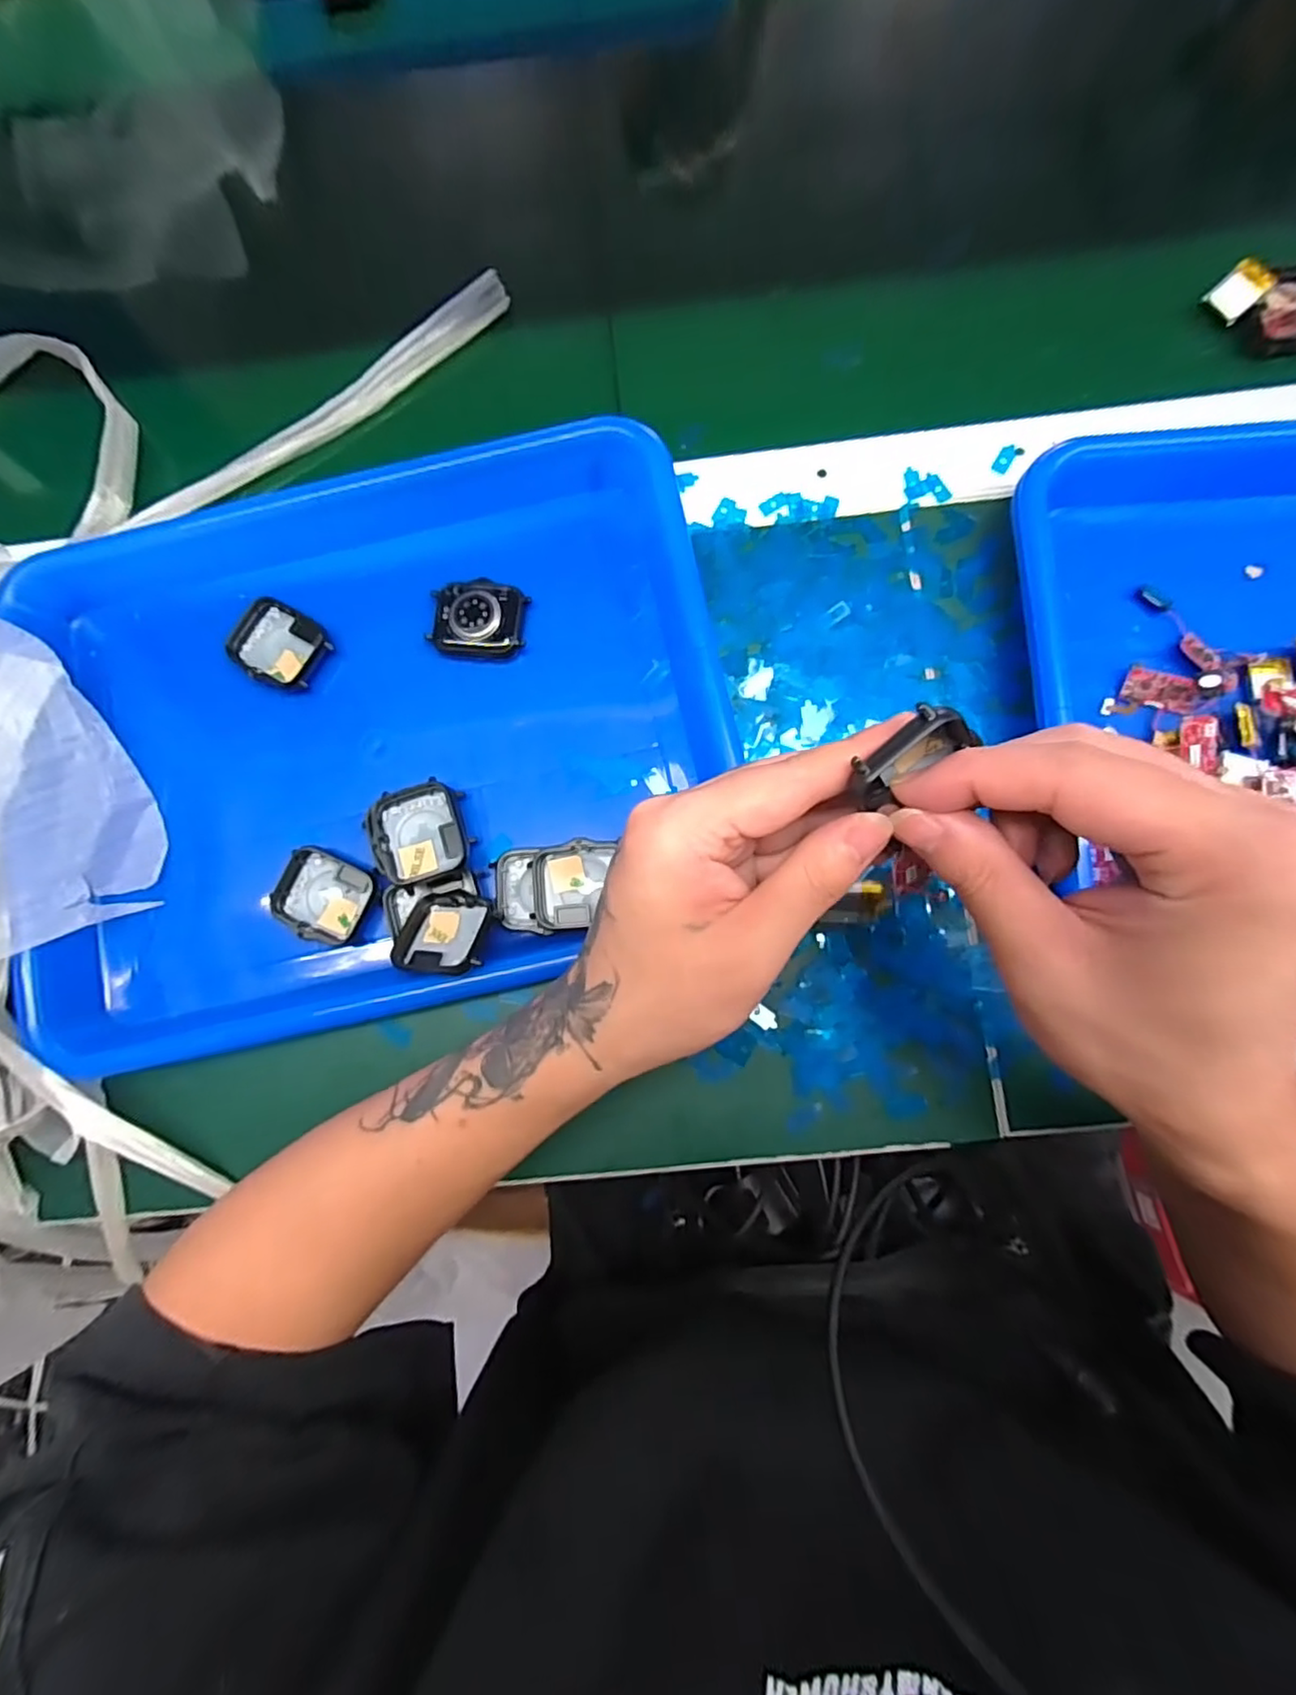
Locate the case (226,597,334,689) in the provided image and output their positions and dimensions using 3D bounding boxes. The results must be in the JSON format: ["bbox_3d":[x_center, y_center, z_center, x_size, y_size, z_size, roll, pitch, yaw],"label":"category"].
[{"bbox_3d":[-0.181,-0.099,0.310,0.044,0.009,0.037,31,86,7],"label":"case"}]

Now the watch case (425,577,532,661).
[{"bbox_3d":[-0.082,-0.111,0.308,0.044,0.014,0.037,9,84,5],"label":"watch case"}]

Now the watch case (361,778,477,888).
[{"bbox_3d":[-0.103,-0.006,0.291,0.041,0.017,0.044,-17,82,2],"label":"watch case"}]

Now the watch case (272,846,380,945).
[{"bbox_3d":[-0.151,0.023,0.294,0.046,0.008,0.038,24,85,7],"label":"watch case"}]

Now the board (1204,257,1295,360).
[{"bbox_3d":[0.316,-0.273,0.317,0.052,0.019,0.045,-8,82,3],"label":"board"}]

